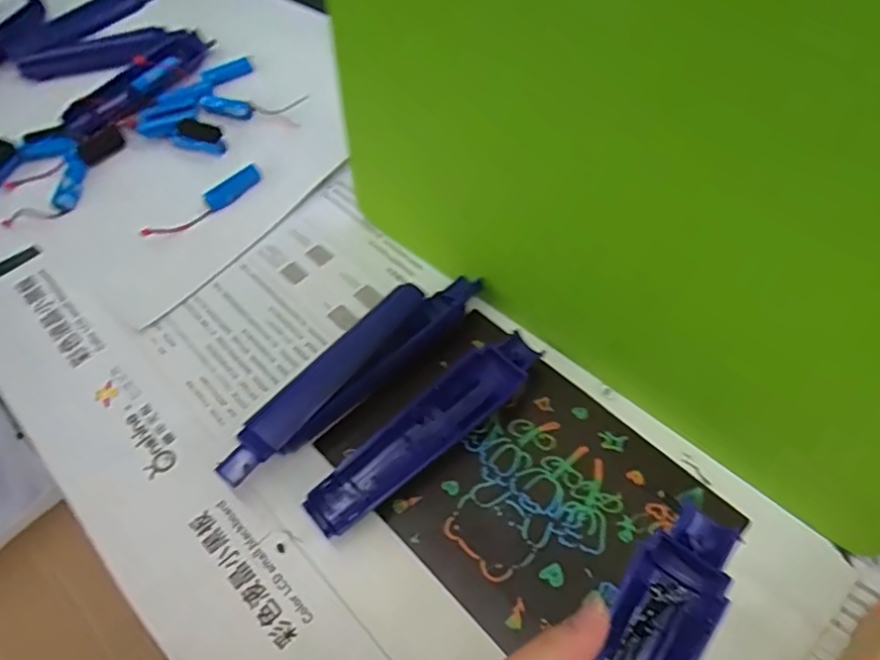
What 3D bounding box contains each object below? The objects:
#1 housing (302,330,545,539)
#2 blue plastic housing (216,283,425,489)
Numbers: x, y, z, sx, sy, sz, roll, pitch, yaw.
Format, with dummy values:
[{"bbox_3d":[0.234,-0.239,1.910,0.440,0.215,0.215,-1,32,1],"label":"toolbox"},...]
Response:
[{"bbox_3d":[-0.008,0.061,0.375,0.162,0.022,0.037,-36,60,-18],"label":"housing"},{"bbox_3d":[-0.071,0.033,0.398,0.028,0.027,0.169,33,64,24],"label":"blue plastic housing"}]

